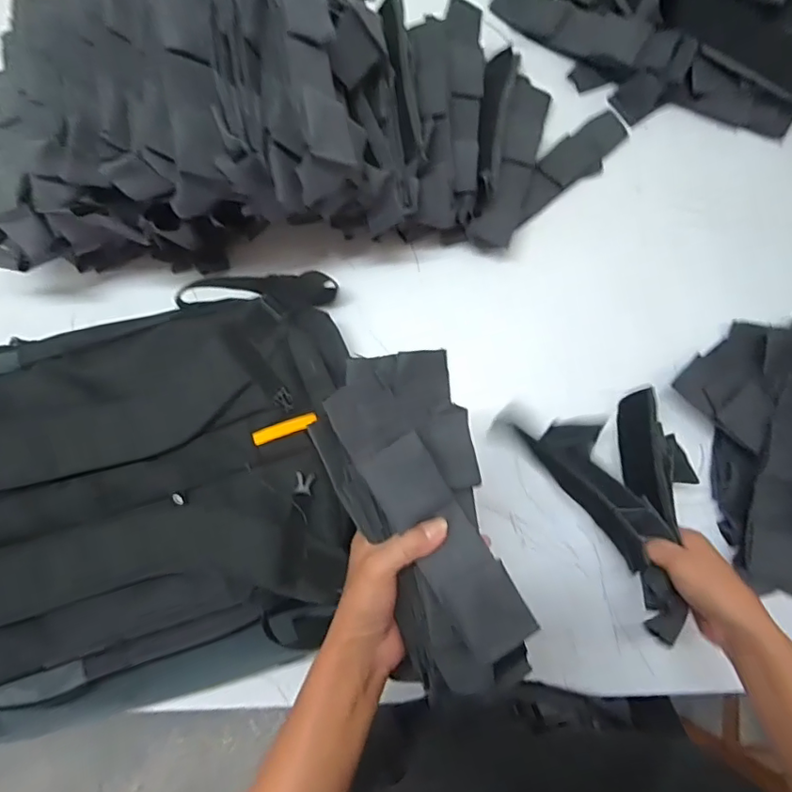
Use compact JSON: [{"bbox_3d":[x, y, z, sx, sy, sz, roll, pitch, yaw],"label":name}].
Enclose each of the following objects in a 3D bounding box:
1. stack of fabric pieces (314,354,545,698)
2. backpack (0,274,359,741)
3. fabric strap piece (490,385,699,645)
[{"bbox_3d":[0.018,0.083,0.358,0.101,0.040,0.225,-18,82,-2],"label":"stack of fabric pieces"},{"bbox_3d":[-0.259,0.101,0.515,0.476,0.081,0.364,-15,80,-1],"label":"backpack"},{"bbox_3d":[0.219,0.077,0.501,0.133,0.084,0.216,-33,81,-5],"label":"fabric strap piece"}]

